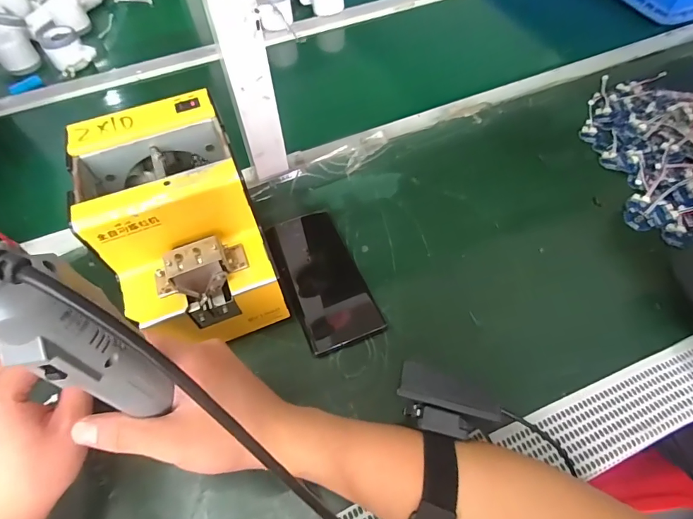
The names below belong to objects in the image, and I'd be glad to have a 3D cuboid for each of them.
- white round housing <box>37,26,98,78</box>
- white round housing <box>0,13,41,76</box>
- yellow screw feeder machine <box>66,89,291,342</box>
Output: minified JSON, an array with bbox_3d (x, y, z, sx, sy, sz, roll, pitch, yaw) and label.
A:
[{"bbox_3d":[-0.478,-0.358,0.683,0.073,0.049,0.064,32,63,22],"label":"white round housing"},{"bbox_3d":[-0.589,-0.383,0.704,0.060,0.060,0.115,-26,59,-15],"label":"white round housing"},{"bbox_3d":[-0.144,-0.030,0.353,0.123,0.125,0.173,-20,57,-10],"label":"yellow screw feeder machine"}]

